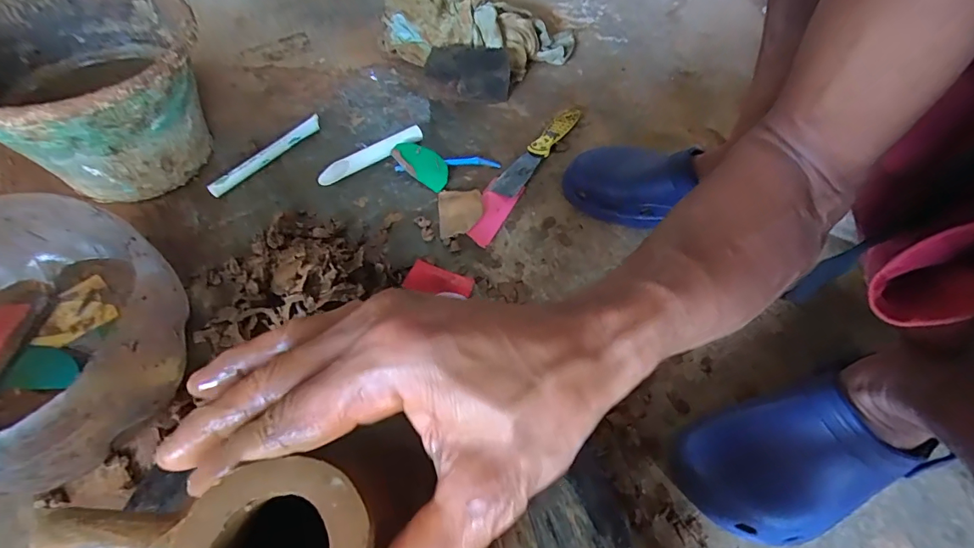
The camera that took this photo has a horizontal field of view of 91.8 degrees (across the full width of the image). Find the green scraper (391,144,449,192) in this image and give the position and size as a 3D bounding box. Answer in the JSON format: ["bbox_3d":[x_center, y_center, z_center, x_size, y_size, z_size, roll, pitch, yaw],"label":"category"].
[{"bbox_3d":[-0.084,-0.147,0.624,0.080,0.007,0.042,39,73,-1],"label":"green scraper"}]

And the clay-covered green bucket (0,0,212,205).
[{"bbox_3d":[-0.444,-0.214,0.570,0.212,0.168,0.262,-24,60,-17],"label":"clay-covered green bucket"}]

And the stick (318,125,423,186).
[{"bbox_3d":[-0.153,-0.159,0.633,0.151,0.028,0.025,-30,62,-20],"label":"stick"}]

